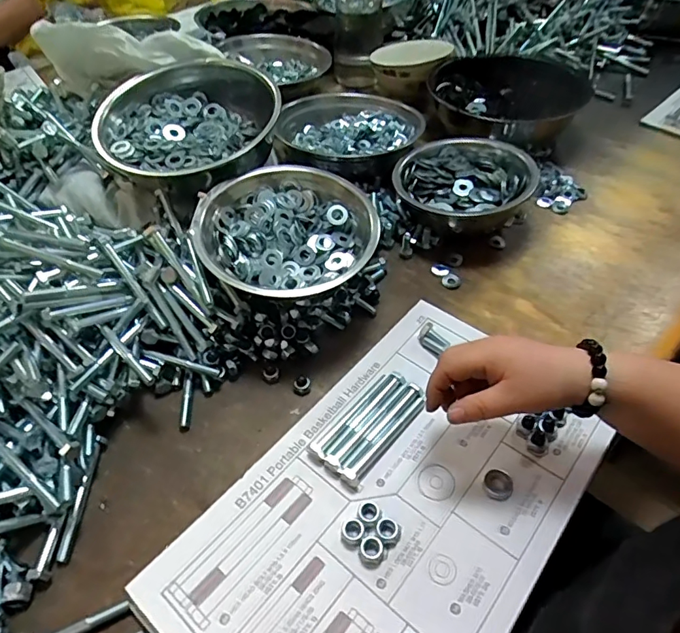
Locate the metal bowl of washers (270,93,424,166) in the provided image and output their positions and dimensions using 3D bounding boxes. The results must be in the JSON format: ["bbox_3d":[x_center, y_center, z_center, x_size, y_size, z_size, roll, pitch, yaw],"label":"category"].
[{"bbox_3d":[0.009,-0.280,0.736,0.195,0.048,0.214,-1,49,1],"label":"metal bowl of washers"}]

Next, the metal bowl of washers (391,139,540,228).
[{"bbox_3d":[0.164,-0.167,0.647,0.162,0.068,0.159,-1,49,1],"label":"metal bowl of washers"}]

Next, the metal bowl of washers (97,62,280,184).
[{"bbox_3d":[-0.186,-0.237,0.601,0.205,0.073,0.188,-1,49,1],"label":"metal bowl of washers"}]

